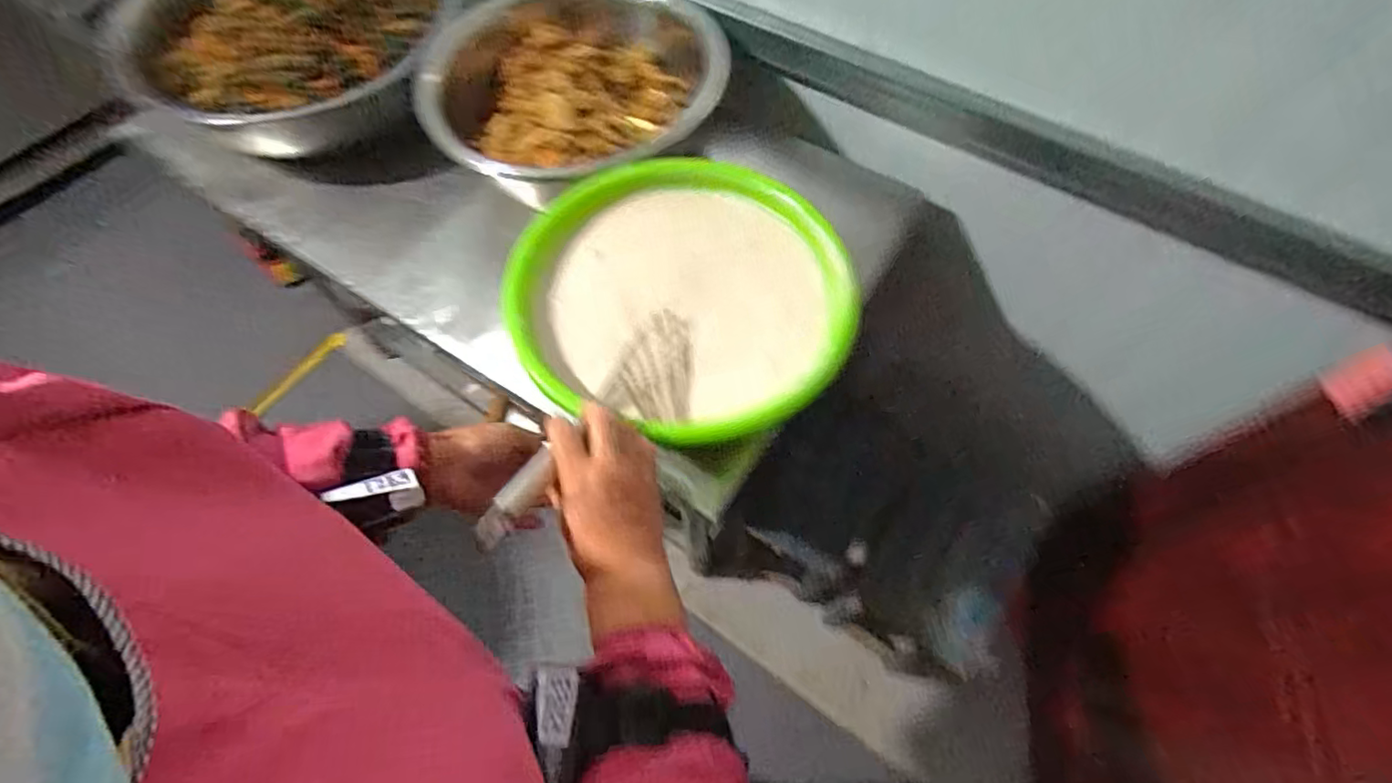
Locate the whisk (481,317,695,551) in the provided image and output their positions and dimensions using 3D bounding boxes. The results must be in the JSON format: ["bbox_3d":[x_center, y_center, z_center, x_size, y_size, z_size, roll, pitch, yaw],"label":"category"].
[{"bbox_3d":[-0.080,0.028,0.553,0.085,0.064,0.335,23,36,13],"label":"whisk"}]

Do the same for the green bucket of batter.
[{"bbox_3d":[-0.028,-0.092,0.746,0.375,0.182,0.357,-1,63,2],"label":"green bucket of batter"}]

